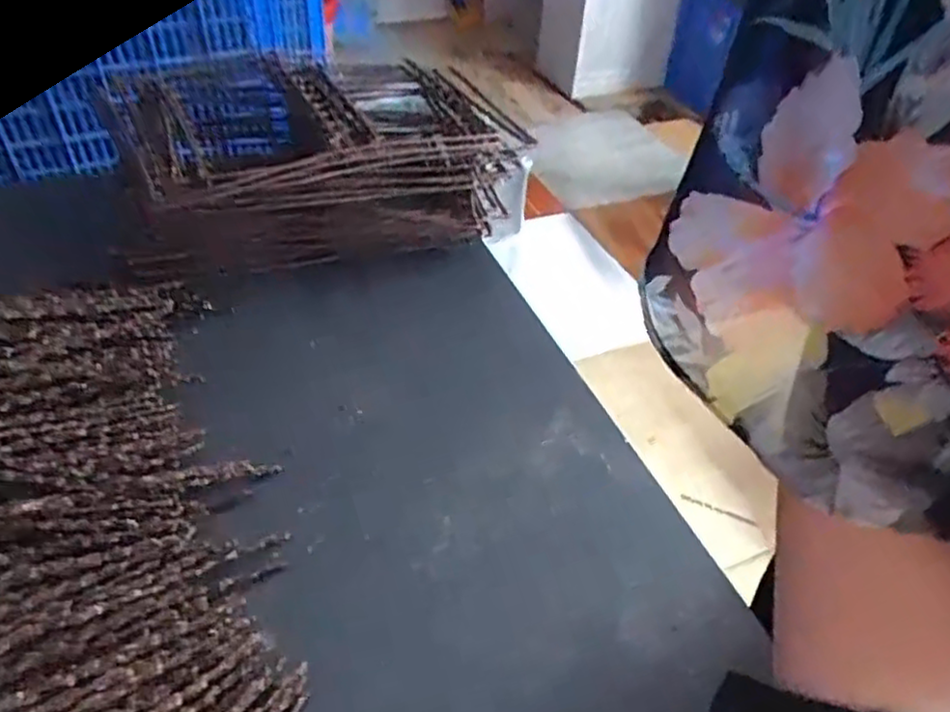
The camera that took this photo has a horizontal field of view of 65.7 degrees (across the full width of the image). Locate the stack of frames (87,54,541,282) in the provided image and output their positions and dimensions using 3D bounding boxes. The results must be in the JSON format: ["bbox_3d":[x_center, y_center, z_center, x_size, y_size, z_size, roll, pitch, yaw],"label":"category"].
[{"bbox_3d":[-0.158,-0.195,0.803,0.421,0.168,0.227,-7,44,-11],"label":"stack of frames"}]

